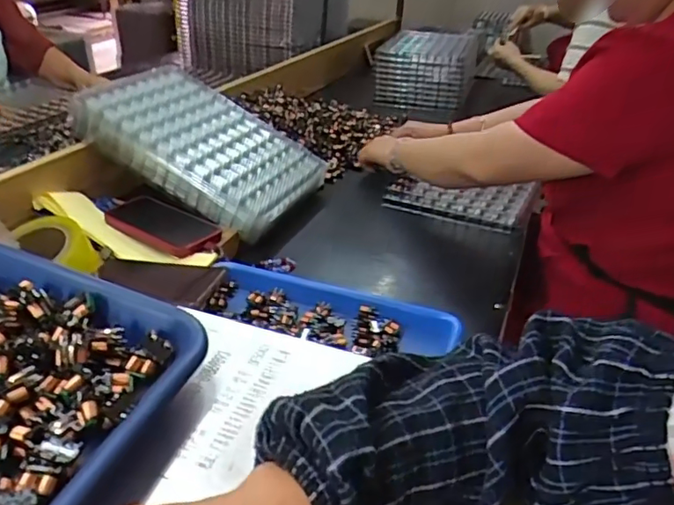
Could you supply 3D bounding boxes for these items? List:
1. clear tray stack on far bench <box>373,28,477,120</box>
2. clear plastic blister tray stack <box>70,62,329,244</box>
[{"bbox_3d":[0.242,-0.491,1.516,0.241,0.149,0.282,11,32,11],"label":"clear tray stack on far bench"},{"bbox_3d":[-0.201,-0.176,0.921,0.350,0.059,0.268,34,36,7],"label":"clear plastic blister tray stack"}]

